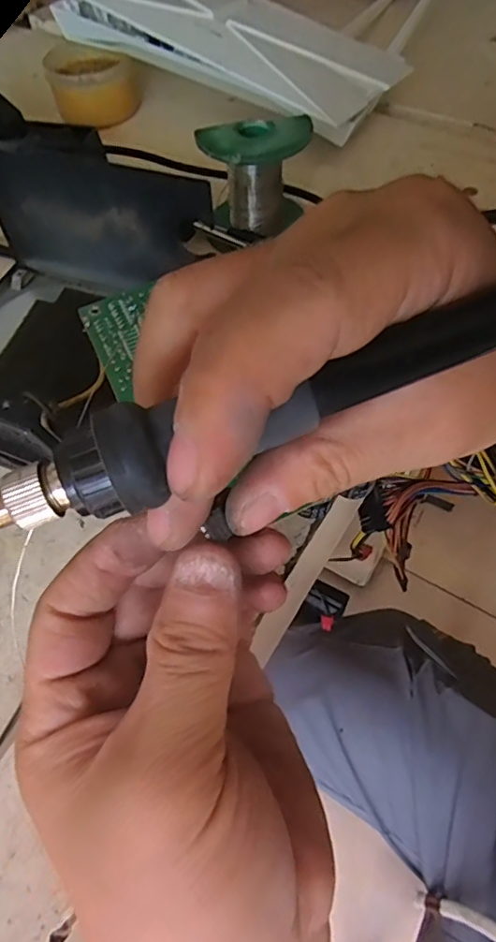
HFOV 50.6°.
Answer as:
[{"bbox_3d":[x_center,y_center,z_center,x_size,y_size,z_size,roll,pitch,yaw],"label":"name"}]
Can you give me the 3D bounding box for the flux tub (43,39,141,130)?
[{"bbox_3d":[-0.132,-0.334,0.453,0.071,0.040,0.064,-13,59,-6],"label":"flux tub"}]

